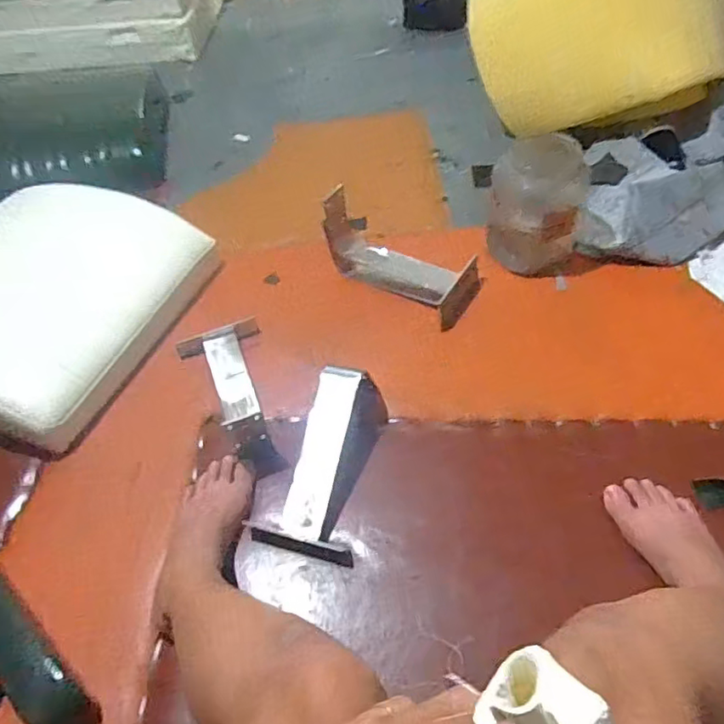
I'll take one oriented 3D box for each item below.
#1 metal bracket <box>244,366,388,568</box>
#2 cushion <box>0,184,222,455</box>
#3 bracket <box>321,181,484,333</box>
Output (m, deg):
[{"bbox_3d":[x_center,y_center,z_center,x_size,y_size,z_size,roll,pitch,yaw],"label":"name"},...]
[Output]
[{"bbox_3d":[-0.039,0.143,0.842,0.130,0.083,0.275,13,66,16],"label":"metal bracket"},{"bbox_3d":[-0.568,-0.122,1.052,0.461,0.137,0.515,13,53,16],"label":"cushion"},{"bbox_3d":[0.079,-0.206,1.060,0.296,0.131,0.141,33,61,28],"label":"bracket"}]

